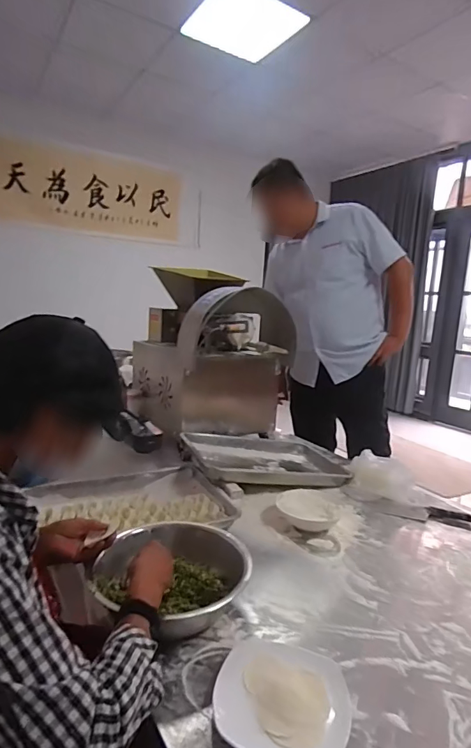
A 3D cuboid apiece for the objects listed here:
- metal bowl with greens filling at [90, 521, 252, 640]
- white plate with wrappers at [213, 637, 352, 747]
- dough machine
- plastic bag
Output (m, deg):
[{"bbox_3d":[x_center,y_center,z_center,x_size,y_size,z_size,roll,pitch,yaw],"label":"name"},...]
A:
[{"bbox_3d":[-0.109,0.362,0.782,0.251,0.085,0.231,4,10,-1],"label":"metal bowl with greens filling"},{"bbox_3d":[0.066,0.437,0.611,0.175,0.031,0.180,6,10,8],"label":"white plate with wrappers"},{"bbox_3d":[-0.103,-0.099,1.639,0.416,0.539,0.523,-4,11,-32],"label":"dough machine"},{"bbox_3d":[0.440,0.307,1.322,0.188,0.084,0.160,6,10,11],"label":"plastic bag"}]

